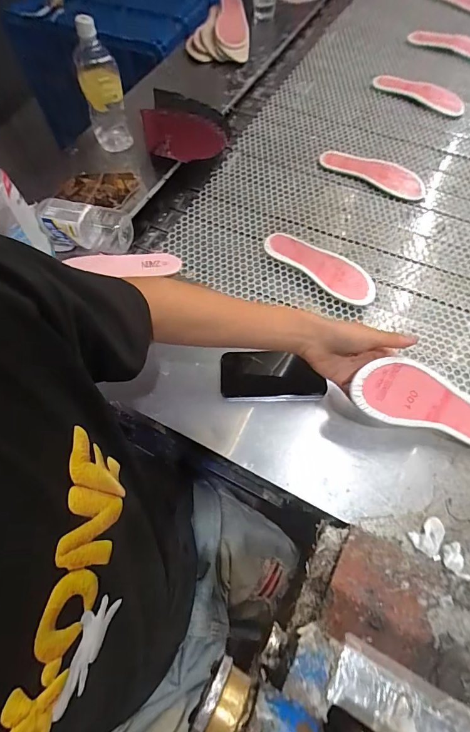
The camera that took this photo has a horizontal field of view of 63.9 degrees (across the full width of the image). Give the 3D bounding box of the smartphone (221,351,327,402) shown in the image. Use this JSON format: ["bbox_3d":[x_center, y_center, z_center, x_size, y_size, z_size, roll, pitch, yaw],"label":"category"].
[{"bbox_3d":[0.057,0.018,0.575,0.154,0.012,0.074,2,64,3],"label":"smartphone"}]

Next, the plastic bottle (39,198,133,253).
[{"bbox_3d":[-0.264,-0.245,0.663,0.158,0.062,0.070,8,67,-10],"label":"plastic bottle"}]

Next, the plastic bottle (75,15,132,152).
[{"bbox_3d":[-0.259,-0.535,0.729,0.081,0.220,0.081,-20,65,-7],"label":"plastic bottle"}]

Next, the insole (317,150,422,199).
[{"bbox_3d":[0.301,-0.424,0.816,0.230,0.011,0.085,26,68,14],"label":"insole"}]

